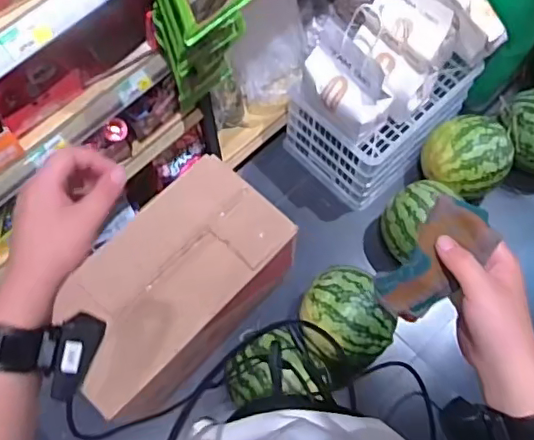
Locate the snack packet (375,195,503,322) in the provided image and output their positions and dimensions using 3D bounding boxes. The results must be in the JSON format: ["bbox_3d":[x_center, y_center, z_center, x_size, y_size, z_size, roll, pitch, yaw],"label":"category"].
[{"bbox_3d":[0.150,0.042,0.519,0.059,0.134,0.038,35,36,14],"label":"snack packet"}]

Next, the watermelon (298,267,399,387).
[{"bbox_3d":[0.210,0.286,1.584,0.244,0.221,0.267,0,68,1],"label":"watermelon"}]

